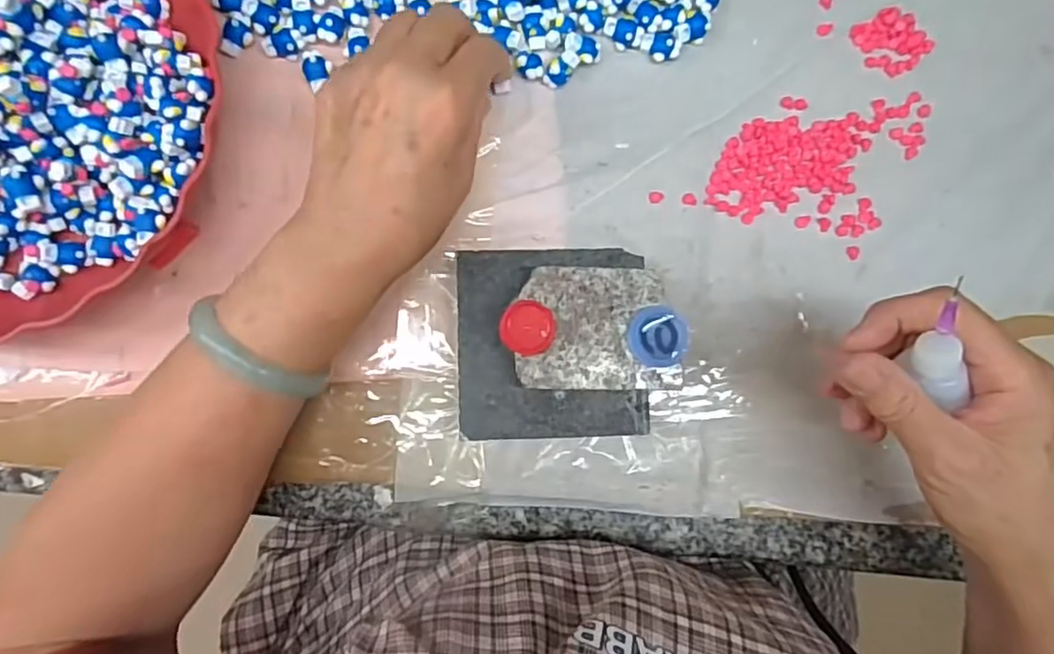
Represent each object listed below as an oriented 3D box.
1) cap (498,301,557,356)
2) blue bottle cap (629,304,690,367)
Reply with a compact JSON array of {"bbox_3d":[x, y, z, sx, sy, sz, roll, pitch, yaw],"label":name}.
[{"bbox_3d":[0.001,0.001,0.301,0.027,0.005,0.026,-1,87,-3],"label":"cap"},{"bbox_3d":[0.065,0.004,0.304,0.029,0.007,0.029,0,87,-3],"label":"blue bottle cap"}]

